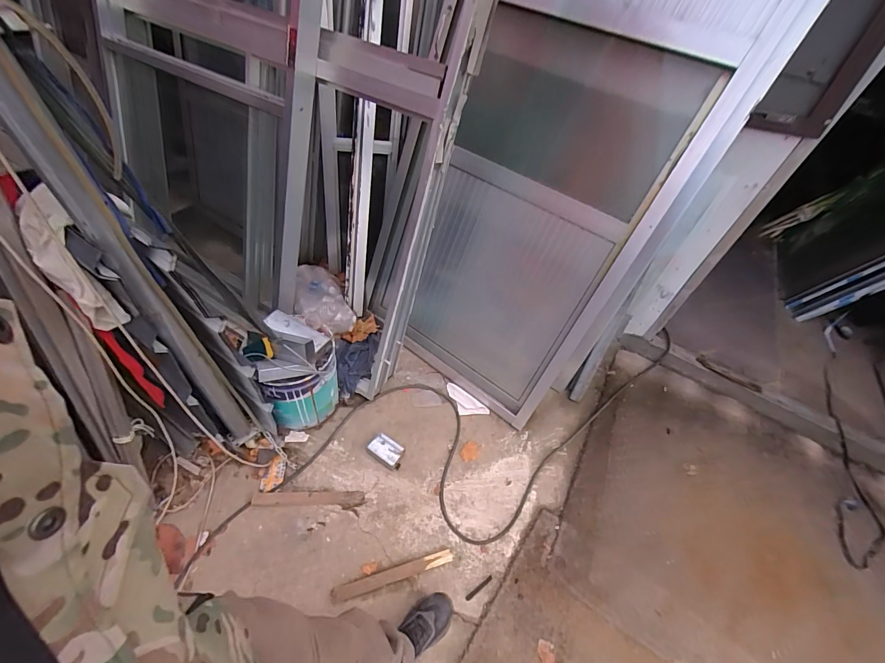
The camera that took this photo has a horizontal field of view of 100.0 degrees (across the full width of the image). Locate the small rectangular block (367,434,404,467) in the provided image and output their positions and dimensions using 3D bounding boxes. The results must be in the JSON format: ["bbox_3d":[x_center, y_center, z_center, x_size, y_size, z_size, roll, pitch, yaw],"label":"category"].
[{"bbox_3d":[-0.213,0.443,1.398,0.126,0.039,0.088,28,54,17],"label":"small rectangular block"}]

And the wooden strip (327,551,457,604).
[{"bbox_3d":[-0.151,0.760,1.159,0.372,0.017,0.043,-11,53,-14],"label":"wooden strip"}]

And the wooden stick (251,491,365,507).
[{"bbox_3d":[-0.459,0.577,1.281,0.365,0.023,0.047,1,51,-4],"label":"wooden stick"}]

